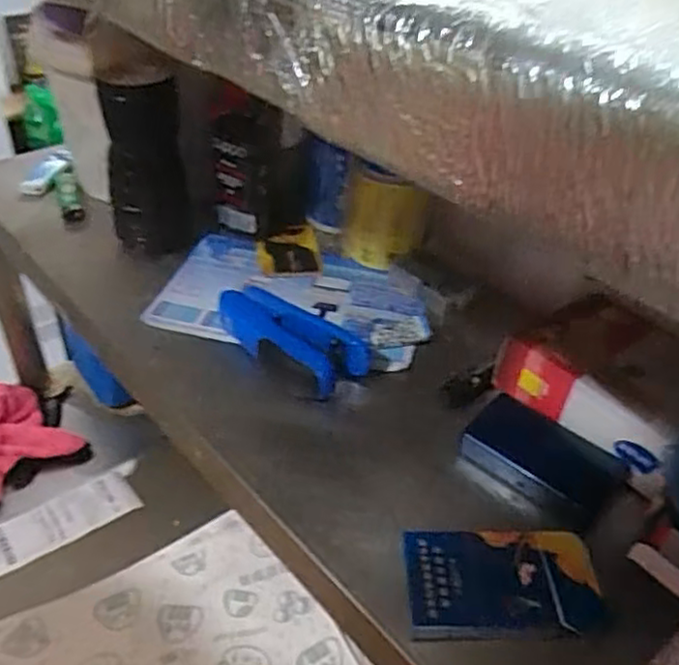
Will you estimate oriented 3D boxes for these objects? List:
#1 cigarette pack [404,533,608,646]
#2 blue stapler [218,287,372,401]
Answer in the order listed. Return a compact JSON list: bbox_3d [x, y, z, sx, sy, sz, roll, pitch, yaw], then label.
[{"bbox_3d":[0.085,0.131,0.365,0.099,0.012,0.055,3,39,-2],"label":"cigarette pack"},{"bbox_3d":[-0.040,0.005,0.508,0.121,0.032,0.045,26,43,24],"label":"blue stapler"}]

